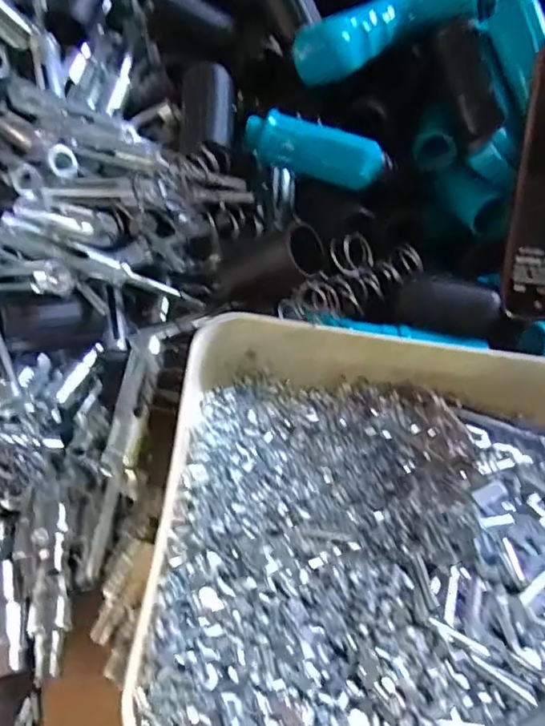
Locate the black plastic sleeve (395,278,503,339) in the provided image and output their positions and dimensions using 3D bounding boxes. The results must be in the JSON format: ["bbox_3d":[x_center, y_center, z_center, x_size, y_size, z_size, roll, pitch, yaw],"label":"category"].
[{"bbox_3d":[0.107,-0.035,0.361,0.060,0.027,0.023,2,47,-3],"label":"black plastic sleeve"}]

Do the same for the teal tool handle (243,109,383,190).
[{"bbox_3d":[0.024,-0.132,0.356,0.086,0.028,0.020,20,49,14],"label":"teal tool handle"}]

